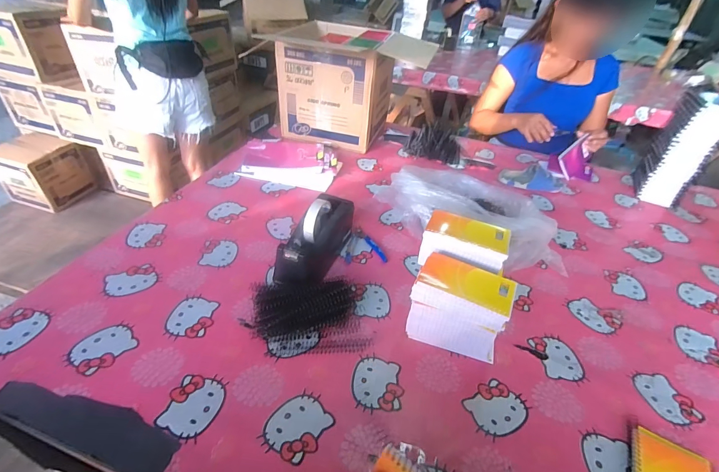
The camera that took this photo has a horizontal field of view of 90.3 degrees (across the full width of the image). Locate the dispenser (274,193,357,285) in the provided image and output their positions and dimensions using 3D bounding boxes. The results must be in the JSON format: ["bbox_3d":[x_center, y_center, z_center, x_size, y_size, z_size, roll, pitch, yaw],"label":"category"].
[{"bbox_3d":[-0.079,0.006,0.675,0.077,0.121,0.212,17,40,13],"label":"dispenser"}]

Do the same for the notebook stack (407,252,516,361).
[{"bbox_3d":[0.156,0.114,0.558,0.142,0.132,0.088,20,41,17],"label":"notebook stack"}]

